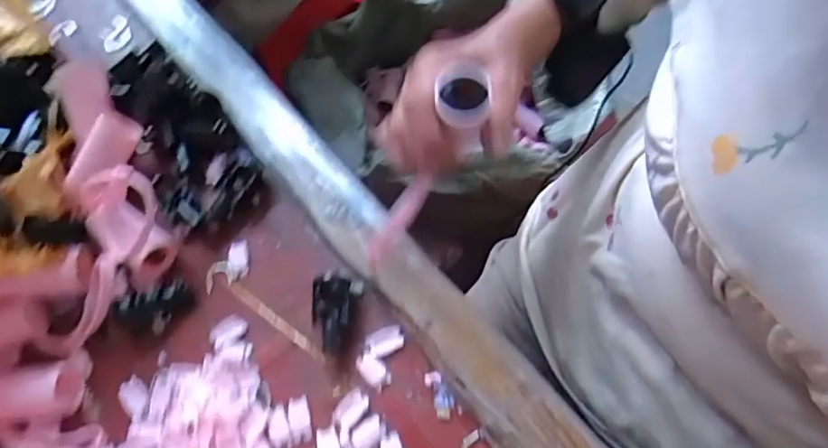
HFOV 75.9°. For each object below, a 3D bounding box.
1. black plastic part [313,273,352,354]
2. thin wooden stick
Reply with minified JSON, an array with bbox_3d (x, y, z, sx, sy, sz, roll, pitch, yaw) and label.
[{"bbox_3d":[-0.057,0.061,0.361,0.024,0.022,0.051,1,68,3],"label":"black plastic part"},{"bbox_3d":[-0.097,0.069,0.375,0.090,0.004,0.007,34,73,15],"label":"thin wooden stick"}]

